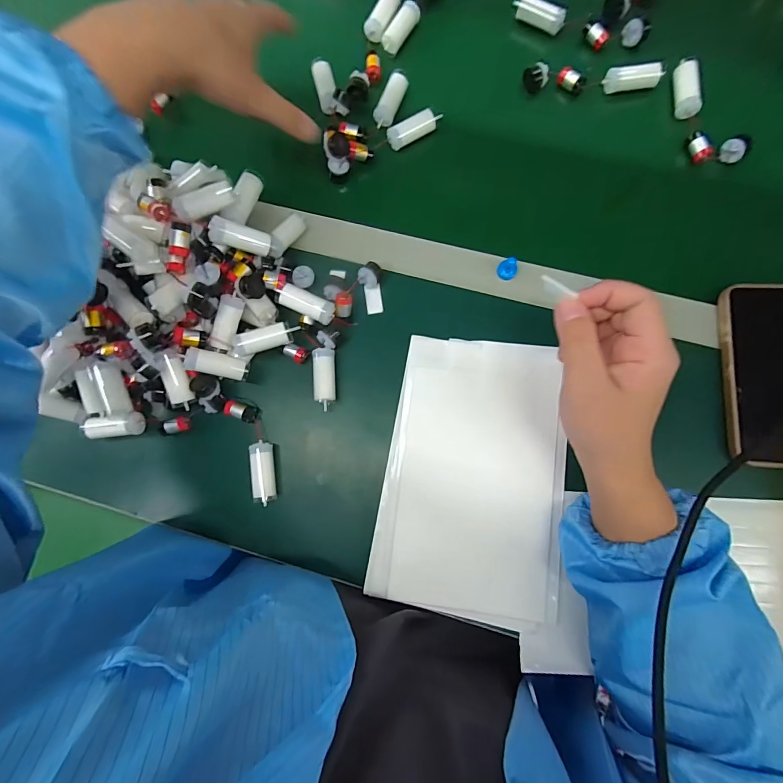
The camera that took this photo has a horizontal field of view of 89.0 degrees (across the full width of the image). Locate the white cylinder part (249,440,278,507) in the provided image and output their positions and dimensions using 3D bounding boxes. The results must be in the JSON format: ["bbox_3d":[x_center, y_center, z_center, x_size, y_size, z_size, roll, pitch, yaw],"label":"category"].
[{"bbox_3d":[-0.116,0.074,0.367,0.020,0.017,0.055,-9,82,2],"label":"white cylinder part"}]

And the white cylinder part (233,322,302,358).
[{"bbox_3d":[-0.115,-0.049,0.367,0.059,0.015,0.019,-20,82,-15],"label":"white cylinder part"}]

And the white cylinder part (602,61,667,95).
[{"bbox_3d":[0.249,-0.321,0.411,0.054,0.026,0.020,-7,82,2],"label":"white cylinder part"}]

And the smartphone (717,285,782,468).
[{"bbox_3d":[0.338,-0.015,0.350,0.077,0.018,0.158,3,83,4],"label":"smartphone"}]

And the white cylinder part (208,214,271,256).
[{"bbox_3d":[-0.129,-0.132,0.342,0.050,0.014,0.018,7,81,-36],"label":"white cylinder part"}]

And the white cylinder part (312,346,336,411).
[{"bbox_3d":[-0.062,-0.012,0.377,0.020,0.016,0.055,-1,83,3],"label":"white cylinder part"}]

